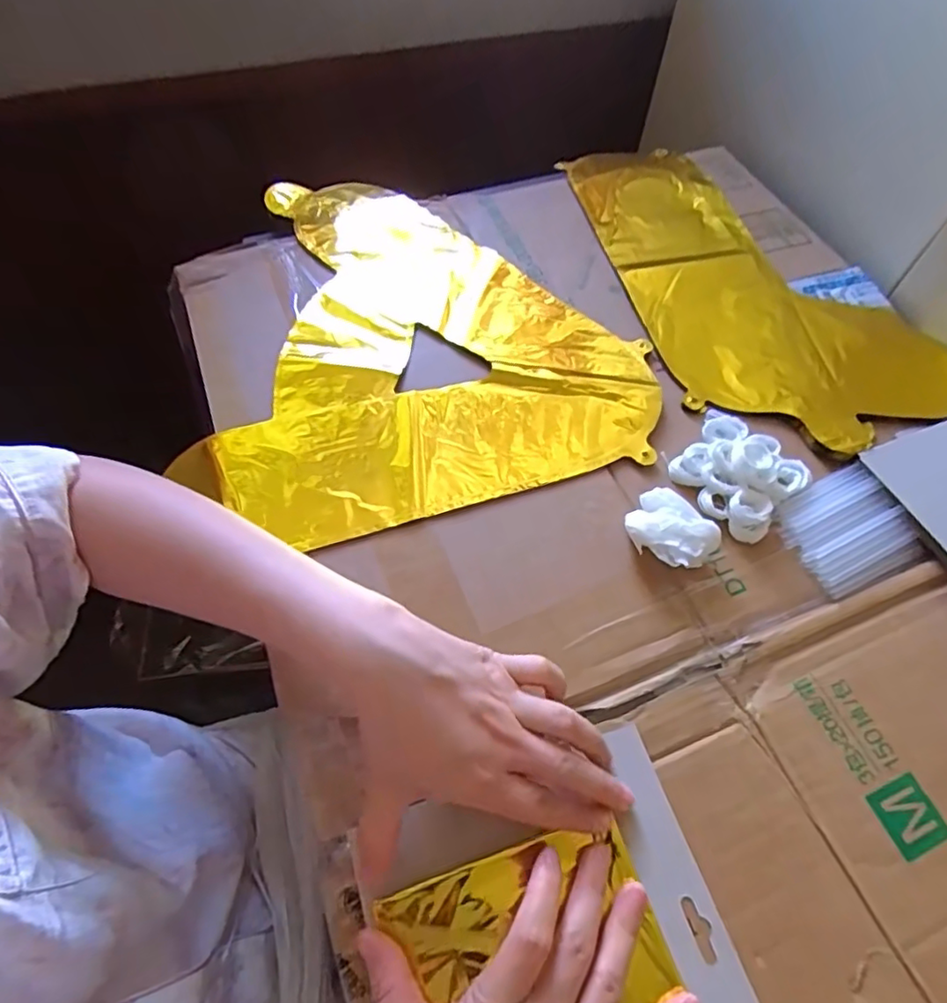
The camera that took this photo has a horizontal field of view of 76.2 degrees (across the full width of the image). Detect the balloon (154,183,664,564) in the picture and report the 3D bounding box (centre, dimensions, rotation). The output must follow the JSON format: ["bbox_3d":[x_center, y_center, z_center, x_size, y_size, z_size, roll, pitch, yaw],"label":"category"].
[{"bbox_3d":[-0.066,-0.142,0.486,0.324,0.018,0.356,-17,62,-12],"label":"balloon"}]

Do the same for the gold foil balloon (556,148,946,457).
[{"bbox_3d":[0.226,-0.204,0.536,0.215,0.018,0.396,-18,62,-13],"label":"gold foil balloon"}]

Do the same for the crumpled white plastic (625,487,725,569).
[{"bbox_3d":[0.125,0.019,0.382,0.044,0.023,0.053,-39,69,-22],"label":"crumpled white plastic"}]

